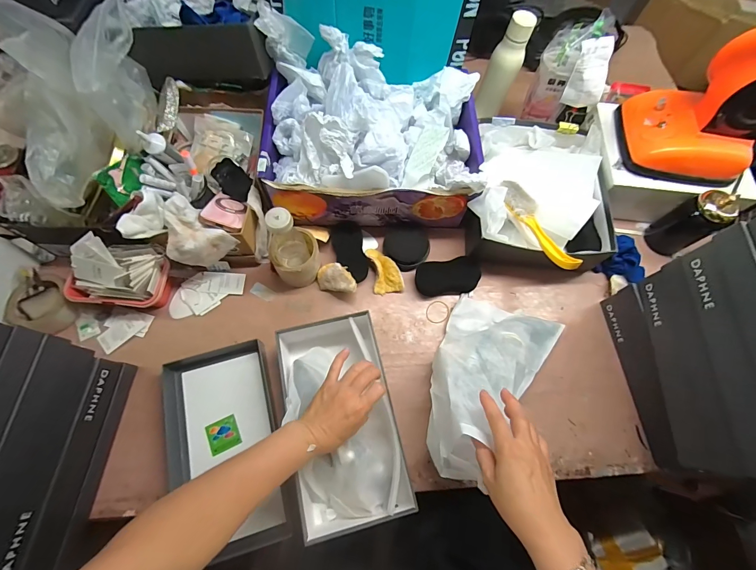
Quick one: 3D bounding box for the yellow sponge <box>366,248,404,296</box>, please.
[{"bbox_3d":[0.014,-0.031,0.673,0.058,0.031,0.092,-11,70,-7],"label":"yellow sponge"}]

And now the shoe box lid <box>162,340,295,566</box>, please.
[{"bbox_3d":[-0.255,0.255,0.549,0.182,0.041,0.306,-13,70,-8],"label":"shoe box lid"}]

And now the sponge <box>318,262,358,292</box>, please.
[{"bbox_3d":[-0.077,-0.009,0.653,0.079,0.057,0.046,15,69,3],"label":"sponge"}]

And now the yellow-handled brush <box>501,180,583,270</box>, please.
[{"bbox_3d":[0.292,-0.115,0.621,0.042,0.044,0.215,-22,71,-11],"label":"yellow-handled brush"}]

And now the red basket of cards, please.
[{"bbox_3d":[-0.460,-0.018,0.602,0.164,0.098,0.107,5,68,-1],"label":"red basket of cards"}]

